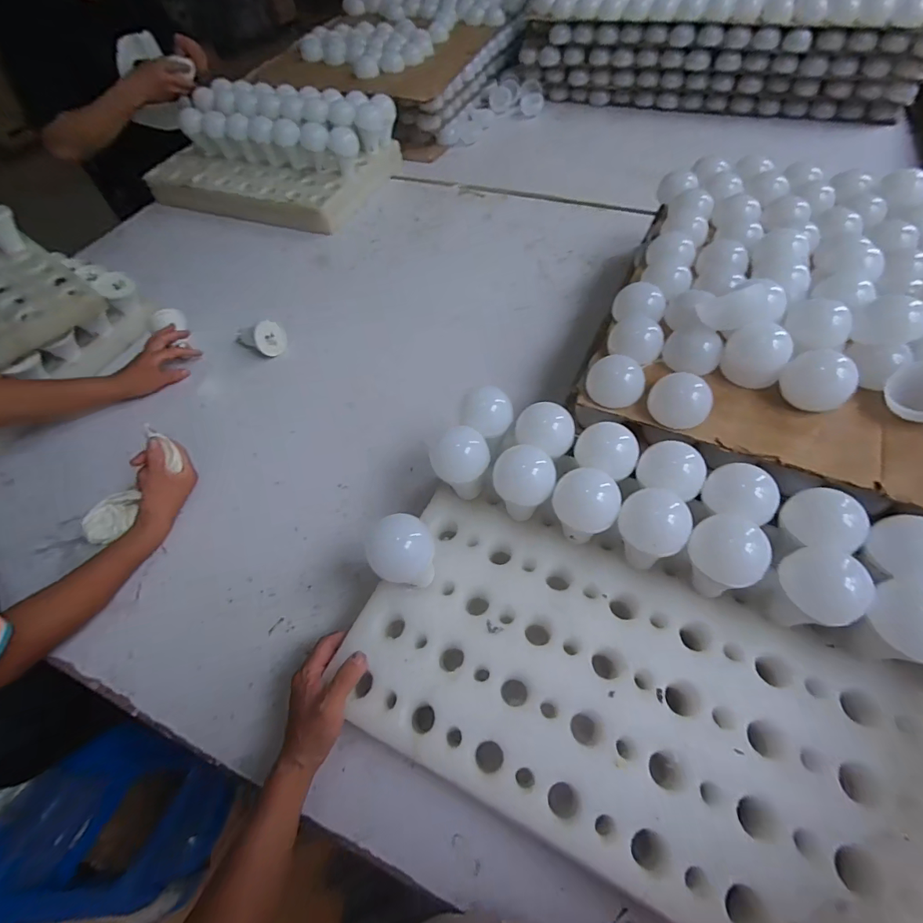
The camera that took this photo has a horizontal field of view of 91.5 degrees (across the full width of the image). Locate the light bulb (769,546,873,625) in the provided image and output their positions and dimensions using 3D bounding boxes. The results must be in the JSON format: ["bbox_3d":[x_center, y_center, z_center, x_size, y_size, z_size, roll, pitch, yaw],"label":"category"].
[{"bbox_3d":[0.316,0.124,0.415,0.064,0.089,0.066,-2,56,3],"label":"light bulb"}]

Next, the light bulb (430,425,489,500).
[{"bbox_3d":[-0.001,0.012,0.521,0.065,0.093,0.060,-6,56,0],"label":"light bulb"}]

